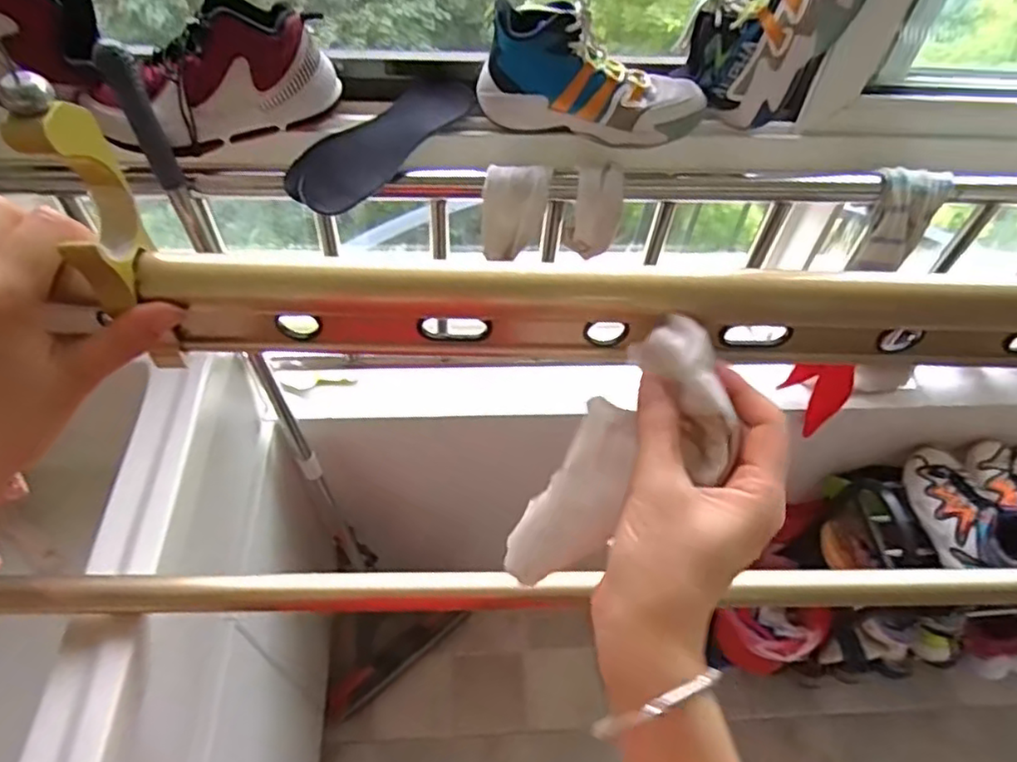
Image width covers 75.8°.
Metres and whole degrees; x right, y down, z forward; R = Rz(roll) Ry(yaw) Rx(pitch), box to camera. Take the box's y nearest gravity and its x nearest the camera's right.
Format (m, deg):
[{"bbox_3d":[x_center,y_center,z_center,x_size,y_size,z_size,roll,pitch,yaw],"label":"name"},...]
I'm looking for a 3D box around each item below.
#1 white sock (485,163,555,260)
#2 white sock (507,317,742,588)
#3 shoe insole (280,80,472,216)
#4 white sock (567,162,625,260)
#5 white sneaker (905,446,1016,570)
[{"bbox_3d":[0.007,-0.184,0.715,0.067,0.098,0.033,2,17,-5],"label":"white sock"},{"bbox_3d":[0.049,0.044,0.299,0.024,0.144,0.056,6,36,-54],"label":"white sock"},{"bbox_3d":[-0.131,-0.263,0.705,0.094,0.026,0.253,30,57,18],"label":"shoe insole"},{"bbox_3d":[0.097,-0.187,0.711,0.051,0.083,0.054,11,53,5],"label":"white sock"},{"bbox_3d":[0.697,0.187,0.985,0.105,0.097,0.212,5,53,0],"label":"white sneaker"}]

